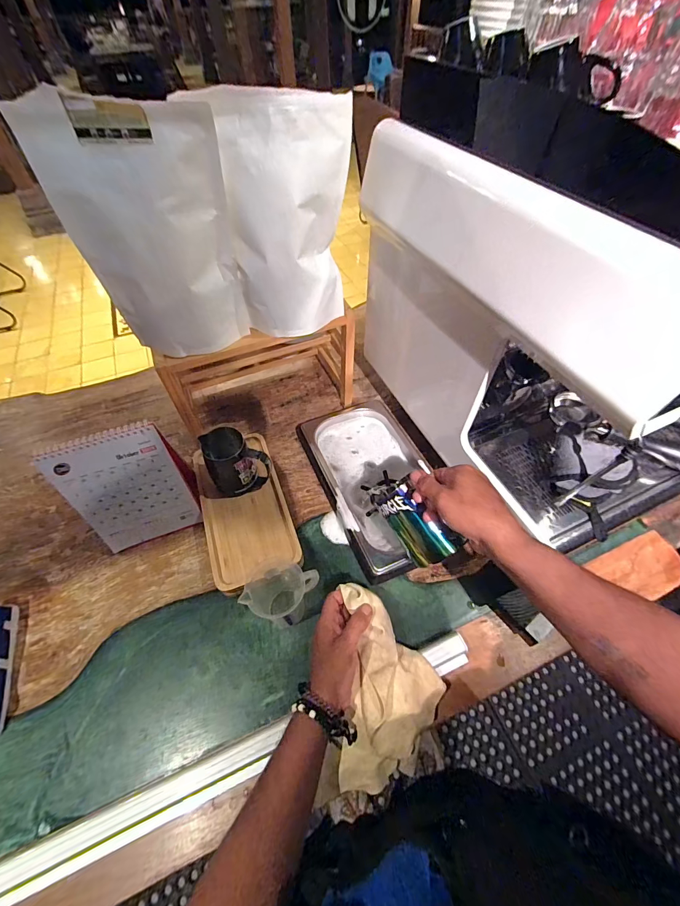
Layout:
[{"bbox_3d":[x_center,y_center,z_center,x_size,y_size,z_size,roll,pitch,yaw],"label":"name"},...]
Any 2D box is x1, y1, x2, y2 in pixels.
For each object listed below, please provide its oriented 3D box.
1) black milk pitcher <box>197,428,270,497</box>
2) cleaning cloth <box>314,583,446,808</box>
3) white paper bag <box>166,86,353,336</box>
[{"bbox_3d":[-0.170,0.015,0.595,0.100,0.100,0.072,-14,55,-9],"label":"black milk pitcher"},{"bbox_3d":[0.061,0.304,0.452,0.135,0.044,0.237,7,71,-2],"label":"cleaning cloth"},{"bbox_3d":[-0.077,-0.299,0.487,0.174,0.281,0.067,-12,47,-13],"label":"white paper bag"}]

